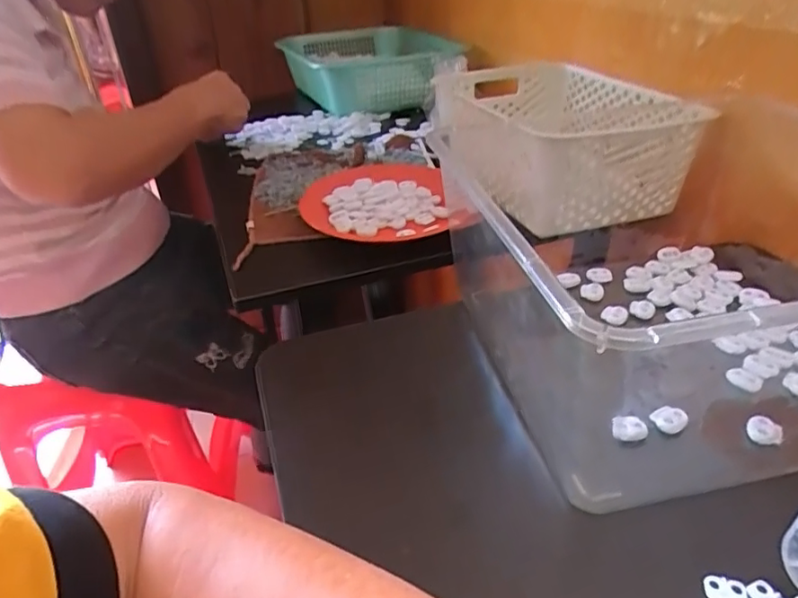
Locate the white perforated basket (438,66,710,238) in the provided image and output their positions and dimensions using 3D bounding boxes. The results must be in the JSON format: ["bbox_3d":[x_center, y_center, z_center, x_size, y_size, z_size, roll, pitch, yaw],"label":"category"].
[{"bbox_3d":[0.203,-0.206,0.705,0.200,0.109,0.369,-8,33,-8],"label":"white perforated basket"}]

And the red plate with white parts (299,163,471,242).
[{"bbox_3d":[-0.013,-0.119,0.666,0.191,0.032,0.186,-2,33,1],"label":"red plate with white parts"}]

